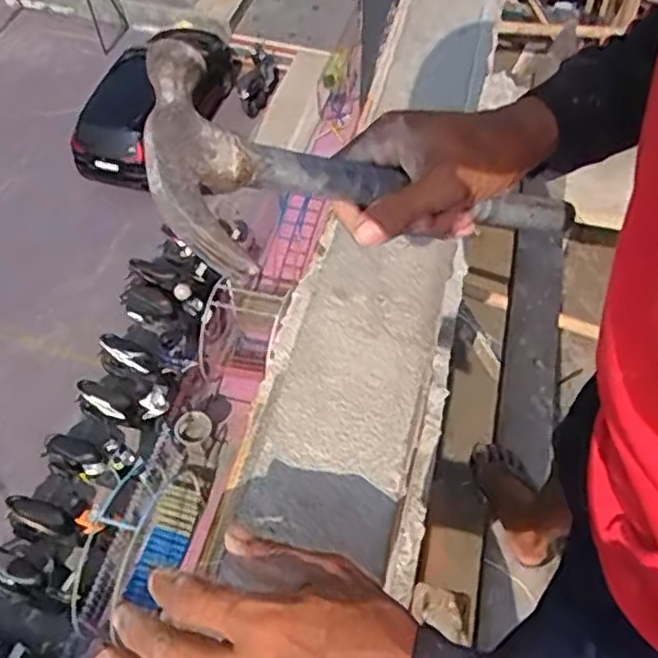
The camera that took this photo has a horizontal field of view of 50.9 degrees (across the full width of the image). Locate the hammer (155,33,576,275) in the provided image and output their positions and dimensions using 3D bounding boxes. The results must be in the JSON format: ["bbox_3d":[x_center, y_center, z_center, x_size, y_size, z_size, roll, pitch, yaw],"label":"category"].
[{"bbox_3d":[0.032,-0.087,0.433,0.288,0.021,0.123,3,74,-30],"label":"hammer"}]

